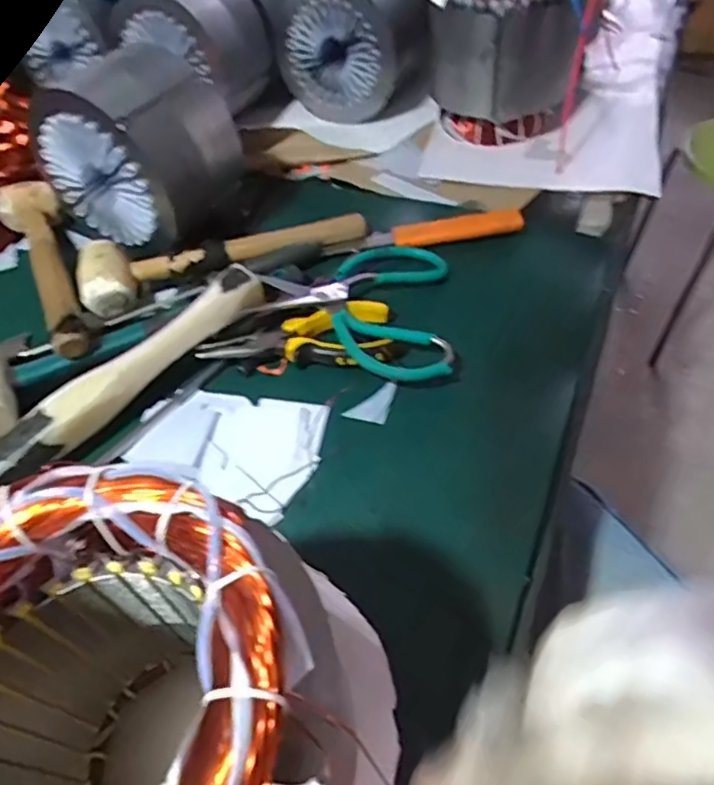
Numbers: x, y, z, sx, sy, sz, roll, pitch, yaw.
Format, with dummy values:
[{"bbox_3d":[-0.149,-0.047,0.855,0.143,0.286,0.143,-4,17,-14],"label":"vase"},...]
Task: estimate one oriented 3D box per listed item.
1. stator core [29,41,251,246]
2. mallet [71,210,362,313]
[{"bbox_3d":[-0.195,-0.223,0.535,0.139,0.133,0.111,20,55,17],"label":"stator core"},{"bbox_3d":[-0.118,-0.134,0.543,0.256,0.037,0.068,-18,53,-12],"label":"mallet"}]

